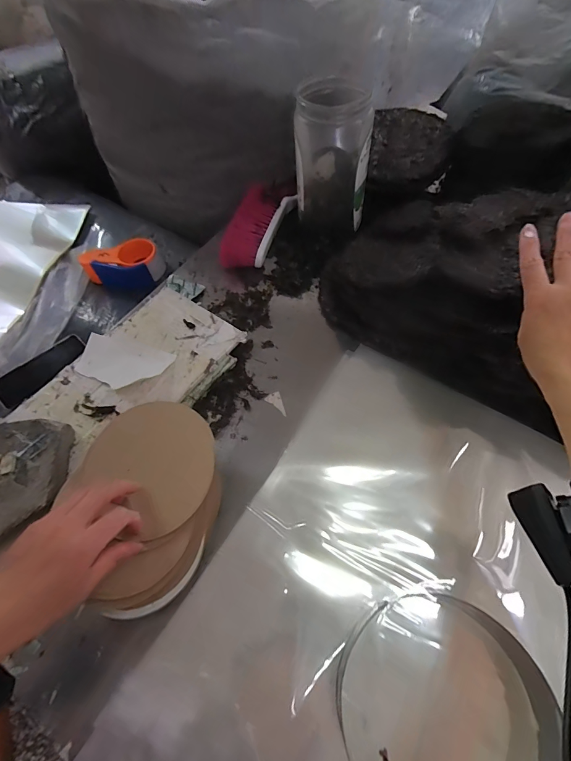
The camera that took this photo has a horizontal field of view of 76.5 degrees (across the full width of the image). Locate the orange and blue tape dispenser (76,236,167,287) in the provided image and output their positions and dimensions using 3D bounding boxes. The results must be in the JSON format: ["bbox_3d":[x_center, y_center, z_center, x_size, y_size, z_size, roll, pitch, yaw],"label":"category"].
[{"bbox_3d":[-0.330,-0.234,0.725,0.158,0.063,0.075,5,60,7],"label":"orange and blue tape dispenser"}]

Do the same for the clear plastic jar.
[{"bbox_3d":[0.073,-0.345,0.580,0.107,0.184,0.112,1,60,5],"label":"clear plastic jar"}]

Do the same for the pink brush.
[{"bbox_3d":[-0.052,-0.272,0.647,0.087,0.050,0.205,14,62,12],"label":"pink brush"}]

